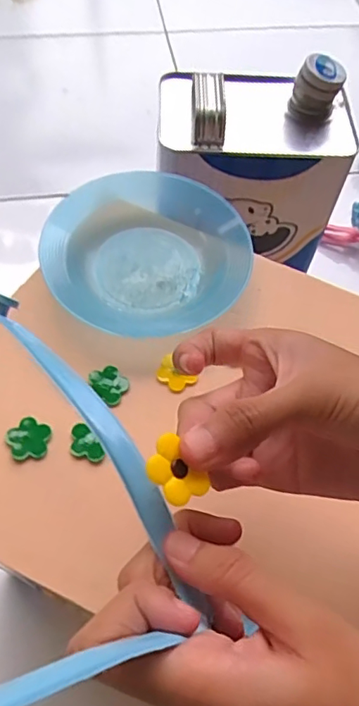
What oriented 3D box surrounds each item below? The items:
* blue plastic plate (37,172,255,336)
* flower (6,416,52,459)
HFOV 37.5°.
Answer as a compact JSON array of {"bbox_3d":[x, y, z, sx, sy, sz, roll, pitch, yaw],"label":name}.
[{"bbox_3d":[-0.023,-0.066,0.339,0.126,0.024,0.120,2,60,-3],"label":"blue plastic plate"},{"bbox_3d":[-0.081,0.046,0.284,0.022,0.004,0.022,2,60,-3],"label":"flower"}]

